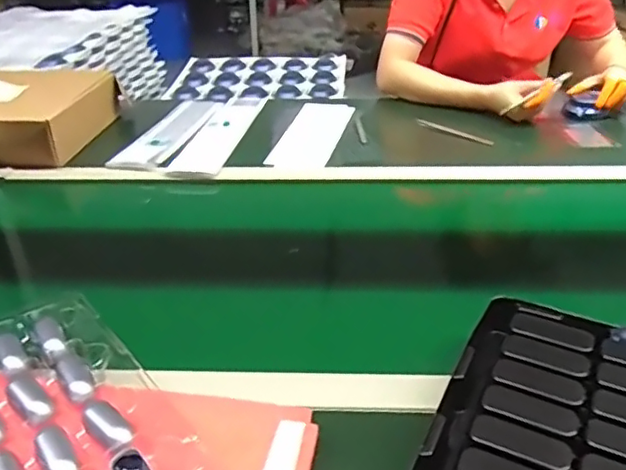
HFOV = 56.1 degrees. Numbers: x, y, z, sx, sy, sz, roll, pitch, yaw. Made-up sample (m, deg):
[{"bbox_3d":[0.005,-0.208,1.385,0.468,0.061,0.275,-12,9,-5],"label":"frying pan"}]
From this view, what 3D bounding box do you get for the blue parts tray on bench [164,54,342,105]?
[{"bbox_3d":[-0.168,-0.457,1.735,0.516,0.056,0.353,0,32,3],"label":"blue parts tray on bench"}]

